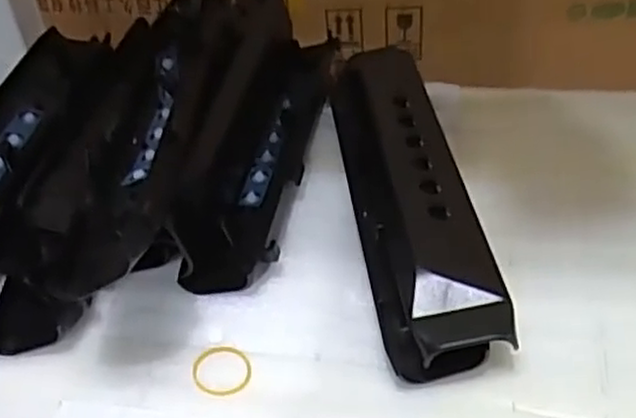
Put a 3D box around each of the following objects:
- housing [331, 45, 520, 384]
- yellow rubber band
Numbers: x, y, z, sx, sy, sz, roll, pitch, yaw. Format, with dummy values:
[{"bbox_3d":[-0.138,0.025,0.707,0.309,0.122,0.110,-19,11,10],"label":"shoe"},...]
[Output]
[{"bbox_3d":[0.054,-0.015,0.437,0.068,0.043,0.261,-7,41,-2],"label":"housing"},{"bbox_3d":[-0.049,0.081,0.369,0.029,0.004,0.032,-23,44,-19],"label":"yellow rubber band"}]

